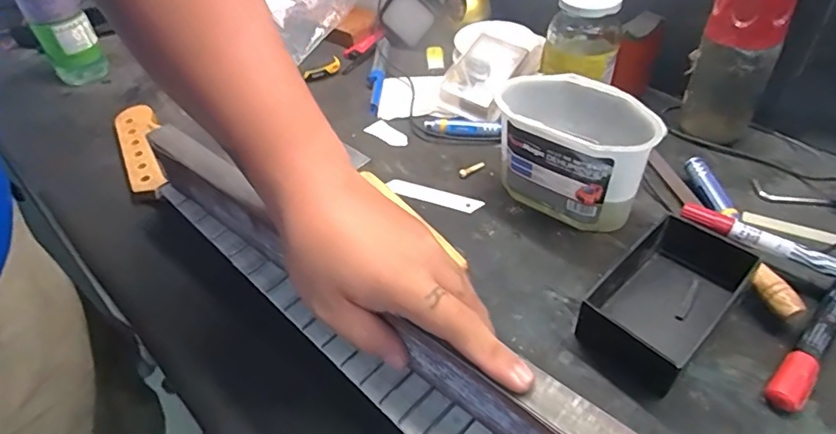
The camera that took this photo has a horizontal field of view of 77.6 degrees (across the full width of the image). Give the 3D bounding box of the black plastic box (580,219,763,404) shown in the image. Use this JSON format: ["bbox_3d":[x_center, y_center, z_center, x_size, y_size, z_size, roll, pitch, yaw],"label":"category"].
[{"bbox_3d":[0.183,0.060,0.392,0.138,0.042,0.080,-34,50,-28],"label":"black plastic box"}]

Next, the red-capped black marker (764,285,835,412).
[{"bbox_3d":[0.279,0.089,0.366,0.115,0.024,0.021,-35,51,-28],"label":"red-capped black marker"}]

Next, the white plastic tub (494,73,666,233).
[{"bbox_3d":[0.138,-0.056,0.472,0.137,0.104,0.076,32,54,33],"label":"white plastic tub"}]

